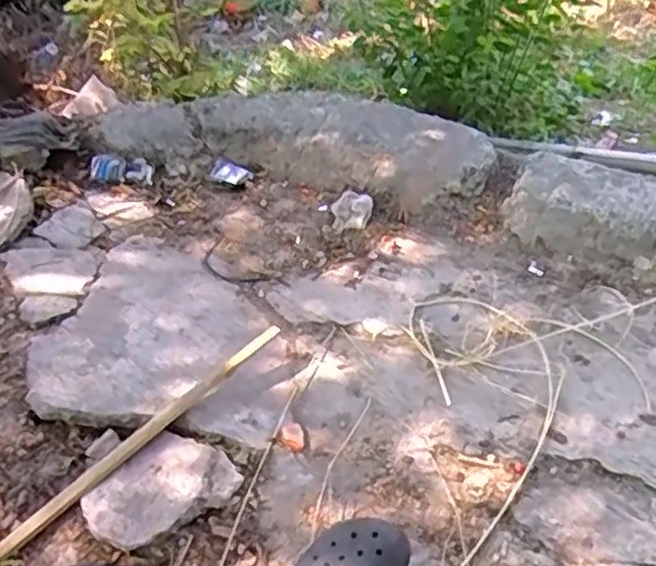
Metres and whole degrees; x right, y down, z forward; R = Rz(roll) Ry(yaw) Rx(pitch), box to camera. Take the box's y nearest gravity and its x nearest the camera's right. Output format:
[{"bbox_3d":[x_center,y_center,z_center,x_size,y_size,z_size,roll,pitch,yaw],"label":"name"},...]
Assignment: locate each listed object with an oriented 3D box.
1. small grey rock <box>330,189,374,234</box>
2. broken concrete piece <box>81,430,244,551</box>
[{"bbox_3d":[0.055,-0.163,1.616,0.093,0.043,0.119,-4,38,1],"label":"small grey rock"},{"bbox_3d":[-0.250,0.316,1.063,0.162,0.030,0.200,25,47,32],"label":"broken concrete piece"}]

